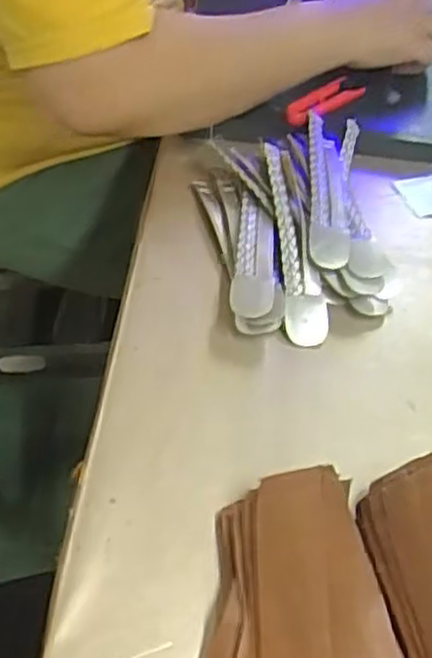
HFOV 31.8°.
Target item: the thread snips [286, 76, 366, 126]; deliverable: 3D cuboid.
[{"bbox_3d":[0.086,-0.182,0.606,0.085,0.019,0.014,-31,59,-28],"label":"thread snips"}]

